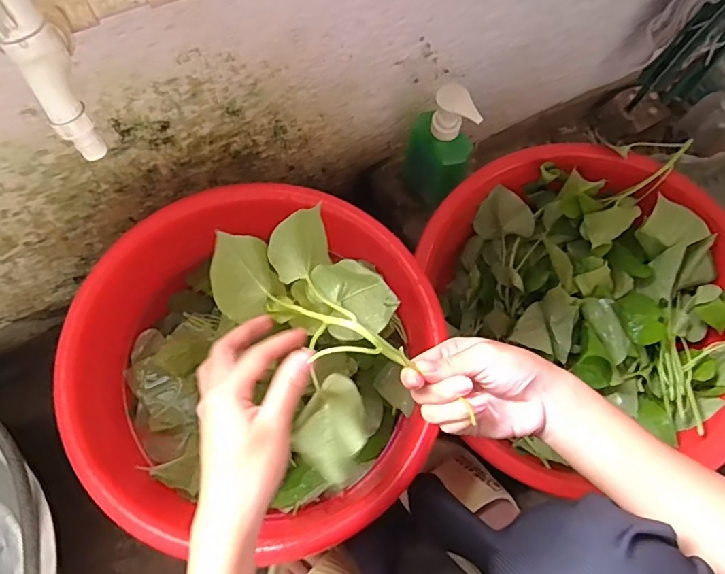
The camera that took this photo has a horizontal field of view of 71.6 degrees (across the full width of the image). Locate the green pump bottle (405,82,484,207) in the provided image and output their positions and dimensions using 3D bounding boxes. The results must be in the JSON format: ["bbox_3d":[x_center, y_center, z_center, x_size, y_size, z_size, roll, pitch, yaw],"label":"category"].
[{"bbox_3d":[0.097,-0.166,0.648,0.081,0.210,0.062,13,73,2],"label":"green pump bottle"}]

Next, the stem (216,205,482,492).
[{"bbox_3d":[-0.029,0.024,0.343,0.104,0.059,0.182,-30,76,-10],"label":"stem"}]

